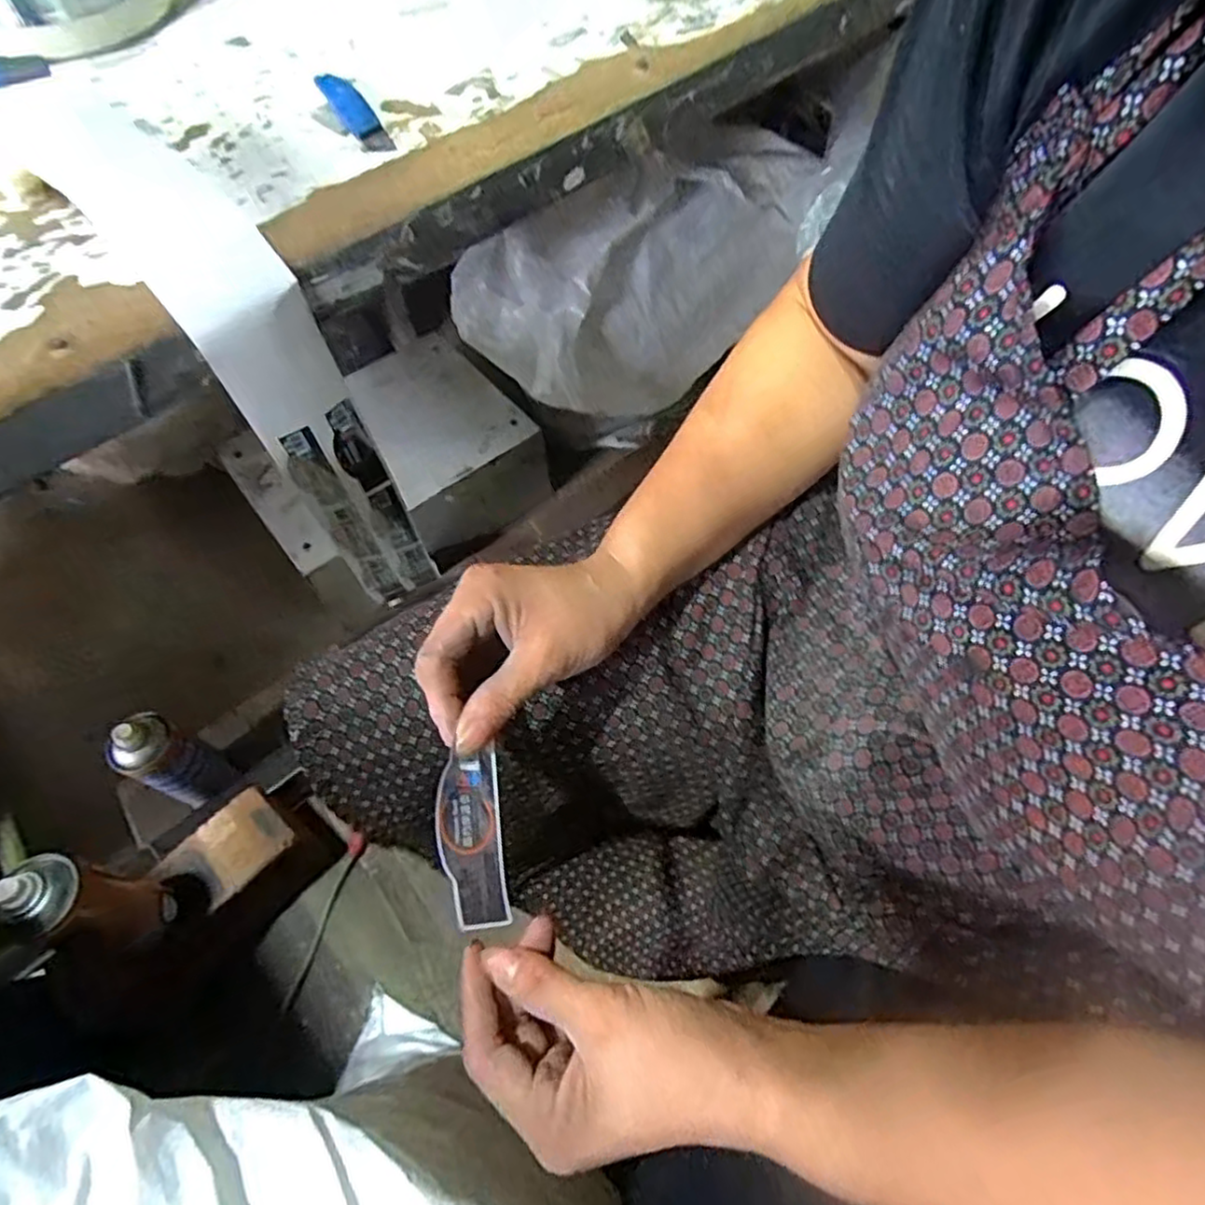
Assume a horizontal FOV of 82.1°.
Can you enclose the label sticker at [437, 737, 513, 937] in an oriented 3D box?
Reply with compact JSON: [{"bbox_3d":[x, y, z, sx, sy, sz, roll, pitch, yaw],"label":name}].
[{"bbox_3d":[-0.057,0.101,0.303,0.029,0.006,0.075,7,56,-29],"label":"label sticker"}]

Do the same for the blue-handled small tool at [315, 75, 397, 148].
[{"bbox_3d":[-0.175,-0.342,0.482,0.019,0.016,0.114,-28,63,-14],"label":"blue-handled small tool"}]

